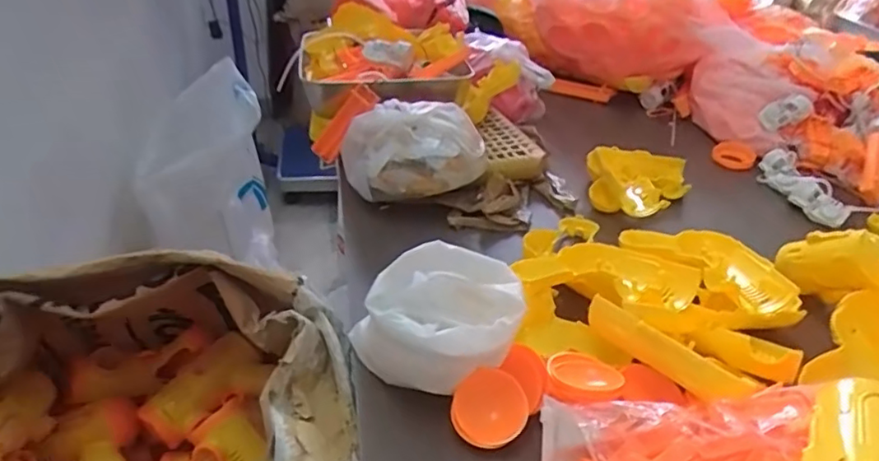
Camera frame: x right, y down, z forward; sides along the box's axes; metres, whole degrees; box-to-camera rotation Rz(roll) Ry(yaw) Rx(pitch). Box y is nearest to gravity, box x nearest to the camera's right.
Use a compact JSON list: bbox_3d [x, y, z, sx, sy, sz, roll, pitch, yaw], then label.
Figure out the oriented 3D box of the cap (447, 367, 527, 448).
[{"bbox_3d":[0.037,0.135,0.446,0.056,0.008,0.054,-5,70,13],"label":"cap"}]

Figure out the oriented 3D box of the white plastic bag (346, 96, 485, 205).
[{"bbox_3d":[-0.029,-0.097,0.711,0.165,0.084,0.106,-5,36,-13],"label":"white plastic bag"}]

